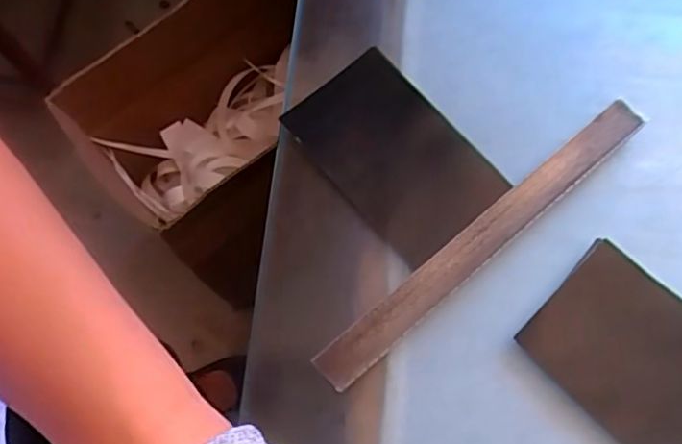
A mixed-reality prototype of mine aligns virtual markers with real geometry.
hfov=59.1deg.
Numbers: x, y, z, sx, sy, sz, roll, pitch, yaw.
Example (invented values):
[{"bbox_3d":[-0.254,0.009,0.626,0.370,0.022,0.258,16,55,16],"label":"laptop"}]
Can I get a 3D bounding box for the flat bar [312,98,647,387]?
[{"bbox_3d":[0.104,0.008,0.422,0.298,0.005,0.029,-39,76,-12],"label":"flat bar"}]

